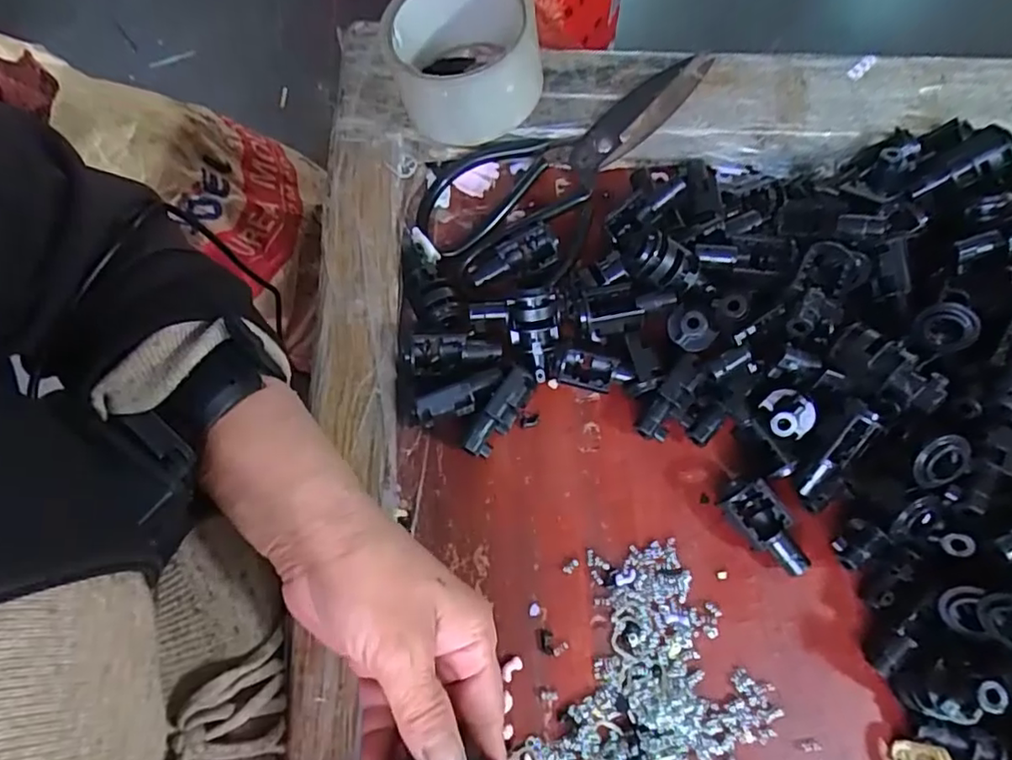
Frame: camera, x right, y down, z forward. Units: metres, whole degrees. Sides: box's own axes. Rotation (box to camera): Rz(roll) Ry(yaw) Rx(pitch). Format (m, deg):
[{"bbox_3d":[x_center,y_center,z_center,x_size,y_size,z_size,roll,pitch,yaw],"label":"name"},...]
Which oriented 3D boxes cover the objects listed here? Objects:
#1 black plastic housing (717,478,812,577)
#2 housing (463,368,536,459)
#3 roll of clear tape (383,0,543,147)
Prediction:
[{"bbox_3d":[0.134,0.076,0.317,0.025,0.024,0.051,-25,72,-10],"label":"black plastic housing"},{"bbox_3d":[-0.003,0.017,0.321,0.015,0.022,0.051,34,86,11],"label":"housing"},{"bbox_3d":[-0.025,-0.191,0.361,0.089,0.057,0.070,8,69,2],"label":"roll of clear tape"}]

